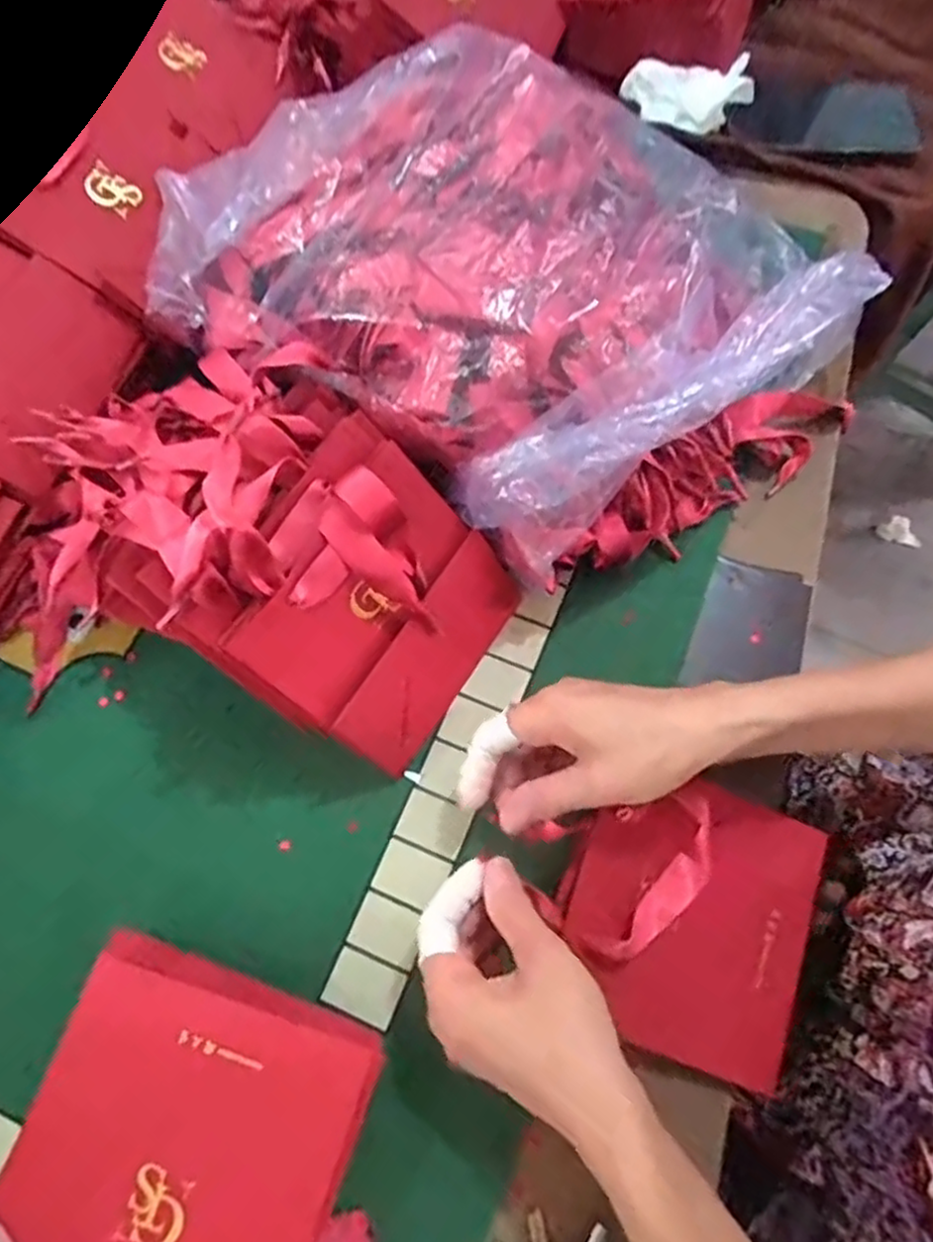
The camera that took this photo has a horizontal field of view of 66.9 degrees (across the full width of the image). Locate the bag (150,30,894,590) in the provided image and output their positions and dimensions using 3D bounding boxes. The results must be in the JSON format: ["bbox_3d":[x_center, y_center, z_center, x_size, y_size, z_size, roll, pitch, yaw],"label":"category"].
[{"bbox_3d":[0.035,-0.225,0.470,0.419,0.138,0.316,34,73,12],"label":"bag"}]

